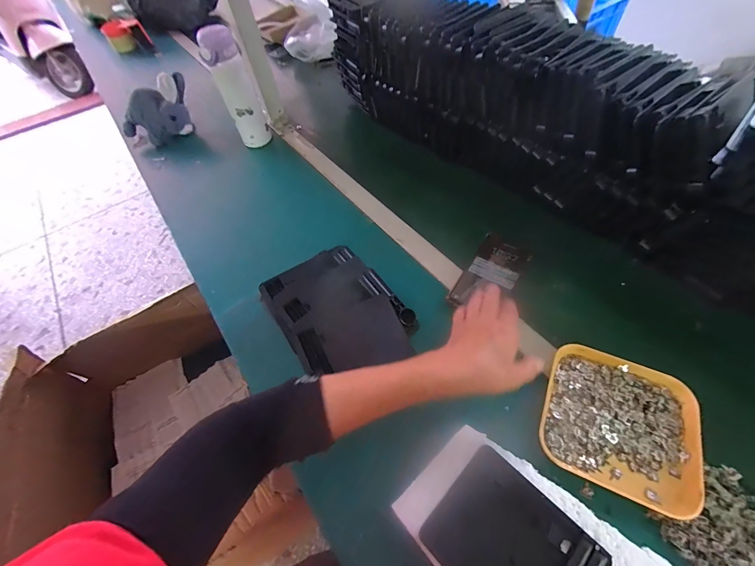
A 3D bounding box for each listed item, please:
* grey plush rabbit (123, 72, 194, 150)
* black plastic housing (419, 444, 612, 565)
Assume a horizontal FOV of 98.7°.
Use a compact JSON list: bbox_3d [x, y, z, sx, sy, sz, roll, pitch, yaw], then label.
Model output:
[{"bbox_3d":[-0.528,-0.396,0.788,0.177,0.143,0.071,-21,56,-9],"label":"grey plush rabbit"},{"bbox_3d":[0.122,0.240,0.295,0.109,0.019,0.132,-41,62,-21],"label":"black plastic housing"}]

